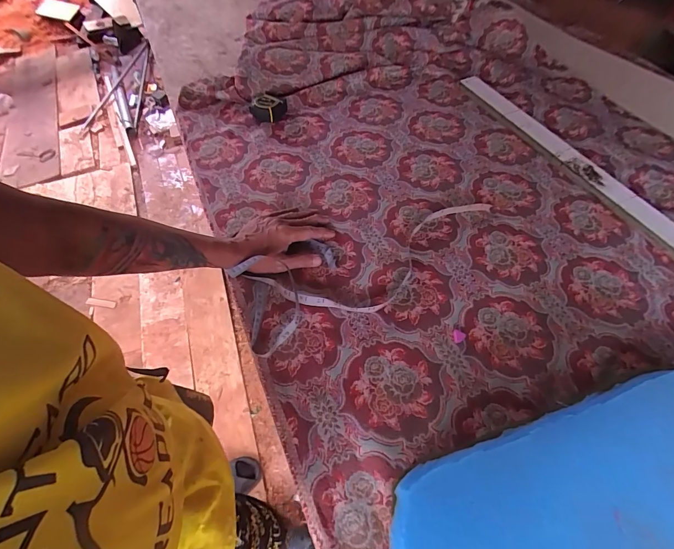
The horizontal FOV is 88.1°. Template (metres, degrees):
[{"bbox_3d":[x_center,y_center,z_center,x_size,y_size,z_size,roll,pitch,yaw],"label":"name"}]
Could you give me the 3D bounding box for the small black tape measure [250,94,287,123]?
[{"bbox_3d":[-0.150,-0.368,0.771,0.078,0.035,0.063,-7,56,-5],"label":"small black tape measure"}]

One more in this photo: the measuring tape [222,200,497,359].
[{"bbox_3d":[0.065,-0.032,0.562,0.456,0.035,0.156,-28,60,-20],"label":"measuring tape"}]

